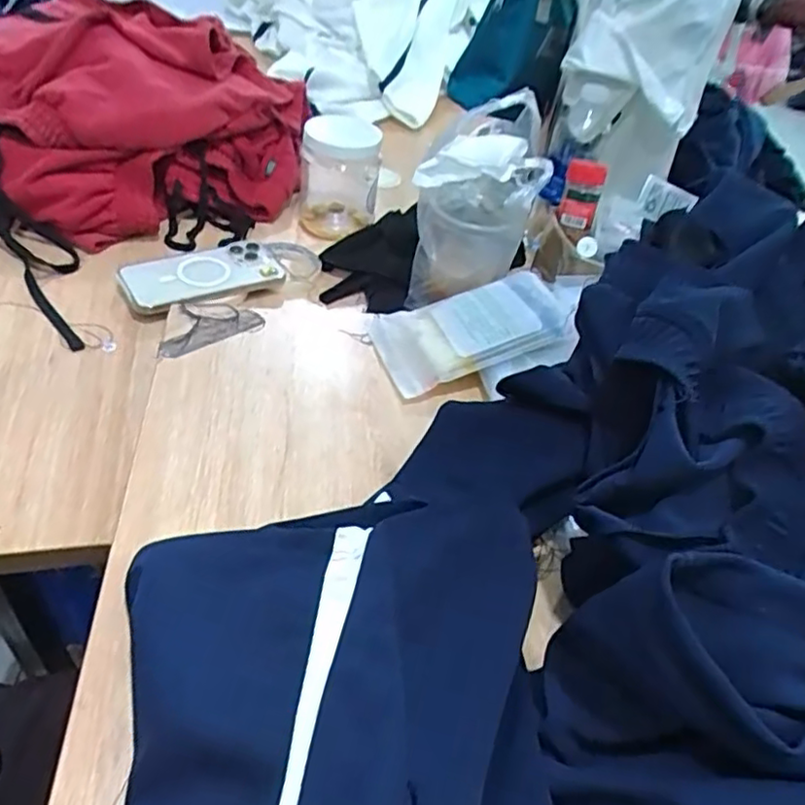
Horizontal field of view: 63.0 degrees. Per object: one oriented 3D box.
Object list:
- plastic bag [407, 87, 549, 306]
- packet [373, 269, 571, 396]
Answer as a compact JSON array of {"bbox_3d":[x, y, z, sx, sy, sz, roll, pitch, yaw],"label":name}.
[{"bbox_3d":[0.069,-0.188,0.653,0.115,0.194,0.084,10,43,-1],"label":"plastic bag"},{"bbox_3d":[0.064,-0.075,0.615,0.179,0.021,0.111,-20,45,-7],"label":"packet"}]

